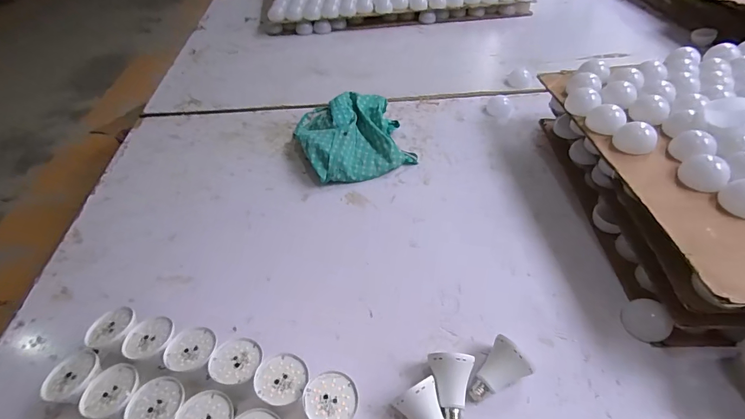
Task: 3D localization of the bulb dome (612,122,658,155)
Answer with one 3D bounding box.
[{"bbox_3d":[0.471,-0.129,0.687,0.063,0.032,0.060,32,56,29],"label":"bulb dome"}]

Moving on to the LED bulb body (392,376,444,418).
[{"bbox_3d":[0.075,0.272,0.502,0.061,0.056,0.086,-26,51,-21],"label":"LED bulb body"}]

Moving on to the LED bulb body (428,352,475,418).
[{"bbox_3d":[0.106,0.242,0.520,0.062,0.056,0.082,5,47,6],"label":"LED bulb body"}]

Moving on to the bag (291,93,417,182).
[{"bbox_3d":[-0.057,-0.195,0.948,0.252,0.066,0.308,-12,48,-10],"label":"bag"}]

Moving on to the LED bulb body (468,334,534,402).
[{"bbox_3d":[0.174,0.229,0.538,0.081,0.057,0.057,-33,54,-26],"label":"LED bulb body"}]

